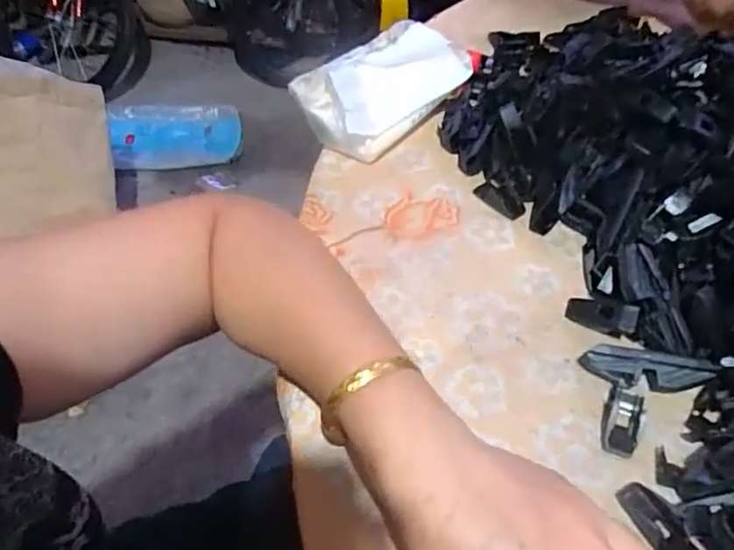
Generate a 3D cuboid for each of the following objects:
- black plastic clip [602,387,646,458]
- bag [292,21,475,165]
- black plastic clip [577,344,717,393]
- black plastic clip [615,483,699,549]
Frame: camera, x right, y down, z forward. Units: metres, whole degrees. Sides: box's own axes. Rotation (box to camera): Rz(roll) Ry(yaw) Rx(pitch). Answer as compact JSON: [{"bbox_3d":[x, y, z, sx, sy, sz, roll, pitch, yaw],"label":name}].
[{"bbox_3d":[0.146,0.084,0.329,0.019,0.005,0.040,20,54,16],"label":"black plastic clip"},{"bbox_3d":[0.014,-0.162,0.484,0.138,0.049,0.092,-38,60,-26],"label":"bag"},{"bbox_3d":[0.166,0.058,0.339,0.071,0.019,0.018,10,52,9],"label":"black plastic clip"},{"bbox_3d":[0.147,0.125,0.291,0.016,0.009,0.041,-24,55,-18],"label":"black plastic clip"}]

